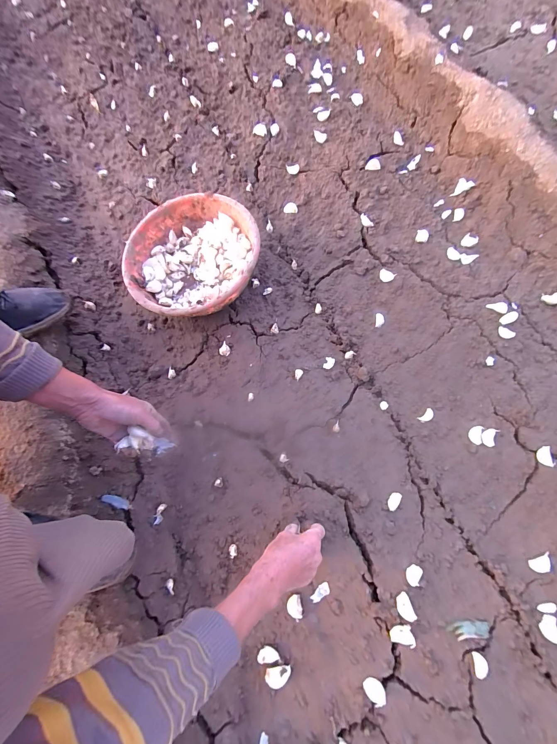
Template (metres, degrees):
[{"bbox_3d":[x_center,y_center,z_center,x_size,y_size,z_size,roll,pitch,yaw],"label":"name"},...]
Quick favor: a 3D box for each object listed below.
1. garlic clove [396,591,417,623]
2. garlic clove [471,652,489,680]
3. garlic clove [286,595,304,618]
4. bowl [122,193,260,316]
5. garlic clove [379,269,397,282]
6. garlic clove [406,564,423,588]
[{"bbox_3d":[0.197,0.368,0.481,0.022,0.019,0.034,-18,72,-4],"label":"garlic clove"},{"bbox_3d":[0.301,0.437,0.459,0.020,0.009,0.032,-1,72,2],"label":"garlic clove"},{"bbox_3d":[0.027,0.388,0.506,0.026,0.012,0.029,-15,72,-2],"label":"garlic clove"},{"bbox_3d":[-0.179,-0.232,0.659,0.269,0.116,0.272,-1,72,2],"label":"bowl"},{"bbox_3d":[0.236,-0.210,0.675,0.033,0.011,0.025,36,77,13],"label":"garlic clove"},{"bbox_3d":[0.220,0.330,0.500,0.022,0.011,0.030,27,75,10],"label":"garlic clove"}]

